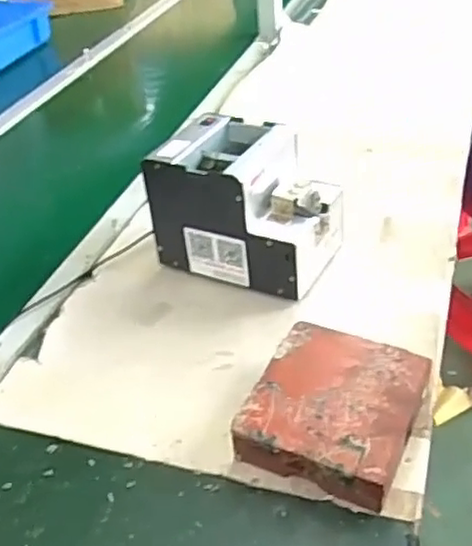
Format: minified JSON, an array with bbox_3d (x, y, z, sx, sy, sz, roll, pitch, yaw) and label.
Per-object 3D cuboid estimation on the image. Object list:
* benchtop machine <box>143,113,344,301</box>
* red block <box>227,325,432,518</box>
[{"bbox_3d":[0.015,-0.078,0.762,0.179,0.144,0.132,16,42,26],"label":"benchtop machine"},{"bbox_3d":[0.085,0.118,0.584,0.134,0.044,0.147,13,41,23],"label":"red block"}]

